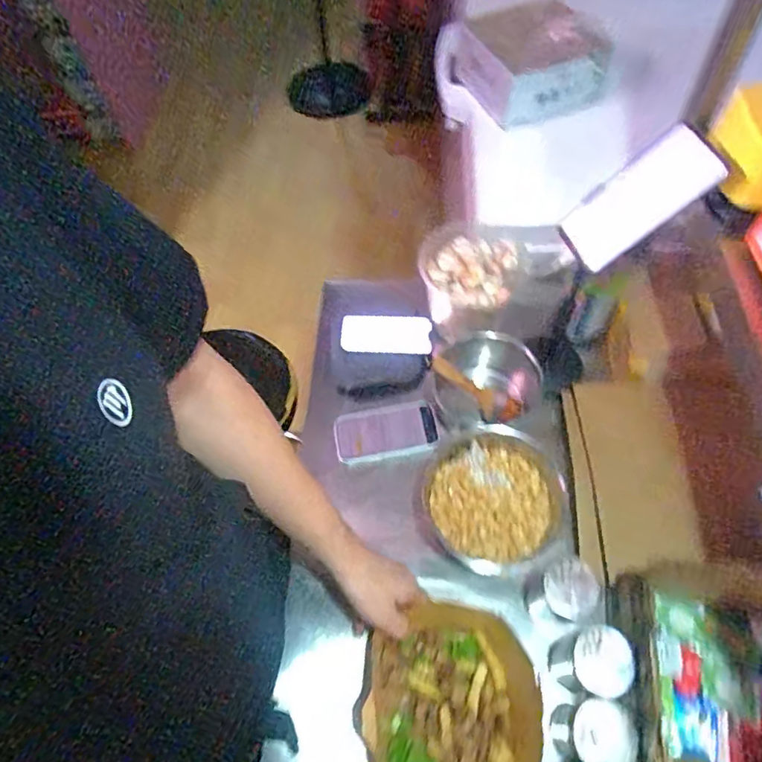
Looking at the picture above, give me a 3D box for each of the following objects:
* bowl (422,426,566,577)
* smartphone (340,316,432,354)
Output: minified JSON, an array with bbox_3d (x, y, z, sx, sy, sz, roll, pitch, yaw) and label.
[{"bbox_3d":[0.149,0.160,0.728,0.167,0.098,0.160,-1,58,2],"label":"bowl"},{"bbox_3d":[0.008,-0.077,0.897,0.144,0.015,0.072,1,58,4],"label":"smartphone"}]

